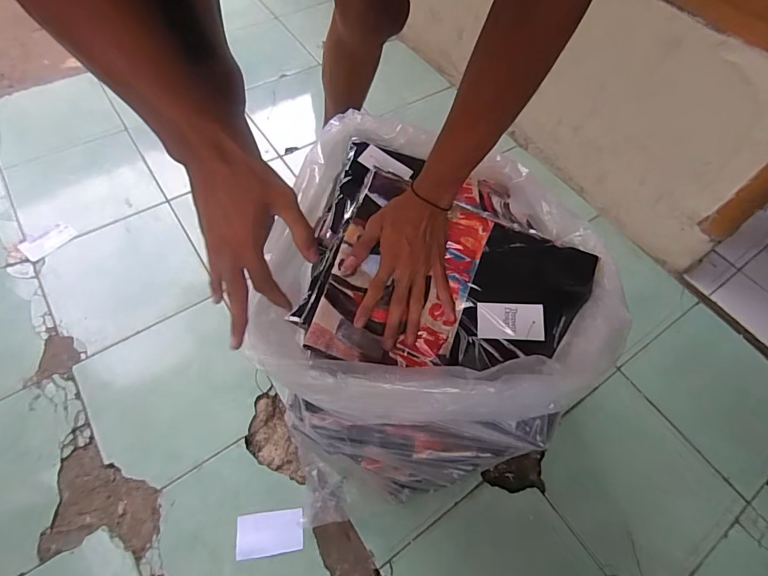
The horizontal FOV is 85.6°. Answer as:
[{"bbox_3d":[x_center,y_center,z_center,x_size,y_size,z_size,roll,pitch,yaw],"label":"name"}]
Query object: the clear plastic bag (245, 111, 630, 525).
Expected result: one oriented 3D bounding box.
[{"bbox_3d":[0.071,0.049,0.666,0.409,0.399,0.535,8,58,2],"label":"clear plastic bag"}]

